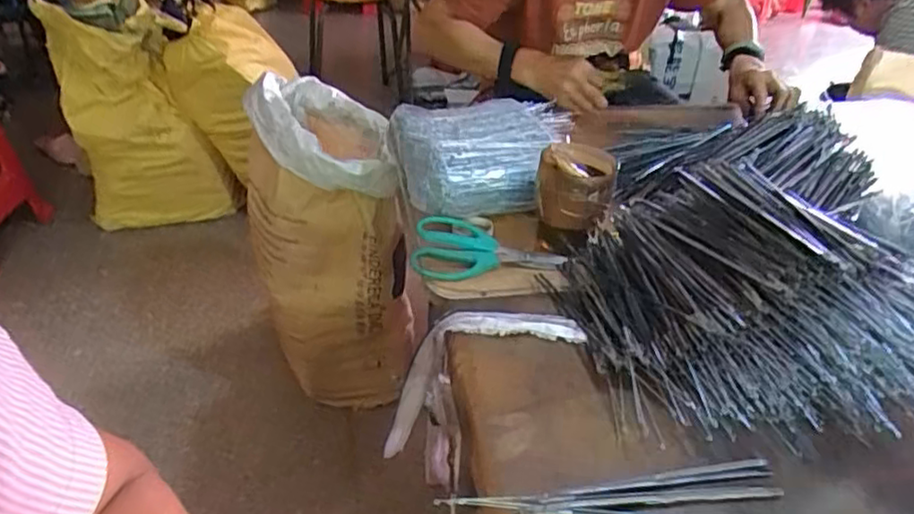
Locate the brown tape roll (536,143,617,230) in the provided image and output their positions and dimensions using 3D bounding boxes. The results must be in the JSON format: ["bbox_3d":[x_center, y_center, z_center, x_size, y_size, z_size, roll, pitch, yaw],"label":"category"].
[{"bbox_3d":[0.131,-0.078,0.724,0.082,0.065,0.086,10,36,9],"label":"brown tape roll"}]

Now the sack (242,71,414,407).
[{"bbox_3d":[-0.238,-0.033,1.224,0.251,0.549,0.345,-7,37,-14],"label":"sack"}]

